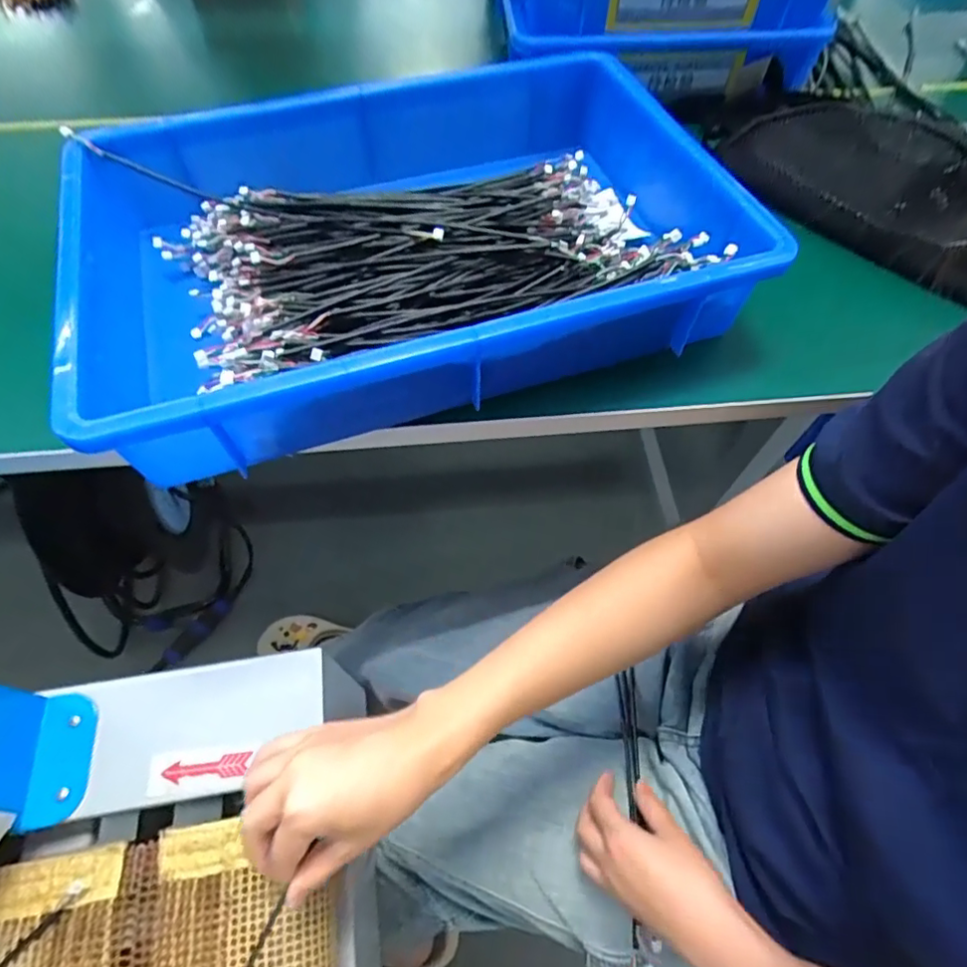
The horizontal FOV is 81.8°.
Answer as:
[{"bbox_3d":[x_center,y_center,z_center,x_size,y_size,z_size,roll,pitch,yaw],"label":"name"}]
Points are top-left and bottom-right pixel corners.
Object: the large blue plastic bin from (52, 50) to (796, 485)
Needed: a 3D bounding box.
[{"bbox_3d":[-0.054,-0.181,0.405,0.432,0.099,0.298,-14,60,-13],"label":"large blue plastic bin"}]

